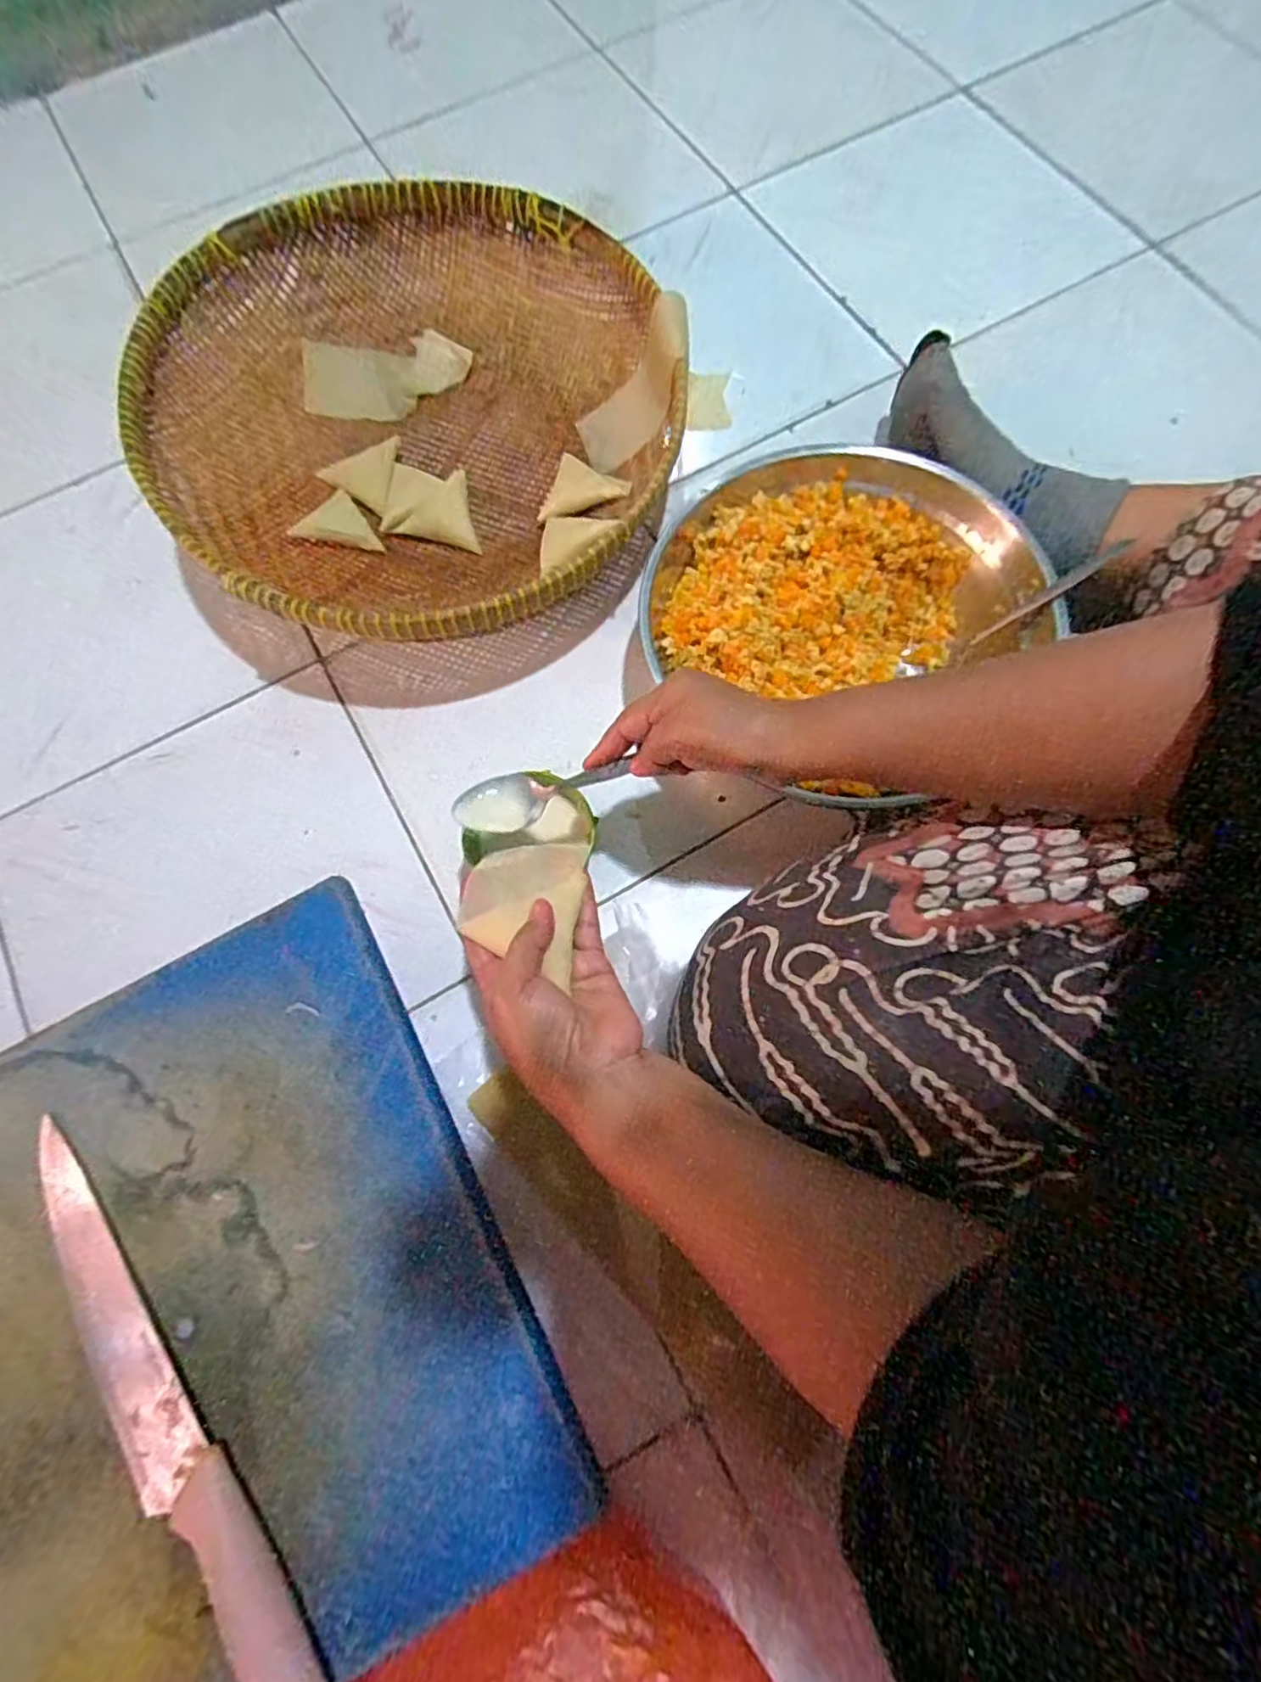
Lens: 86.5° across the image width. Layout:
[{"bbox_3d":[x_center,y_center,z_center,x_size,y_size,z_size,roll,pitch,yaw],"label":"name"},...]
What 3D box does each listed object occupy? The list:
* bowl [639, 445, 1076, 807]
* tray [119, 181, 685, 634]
[{"bbox_3d":[0.156,-0.180,0.521,0.269,0.083,0.254,0,74,1],"label":"bowl"},{"bbox_3d":[-0.167,-0.352,0.571,0.433,0.107,0.433,41,78,12],"label":"tray"}]

